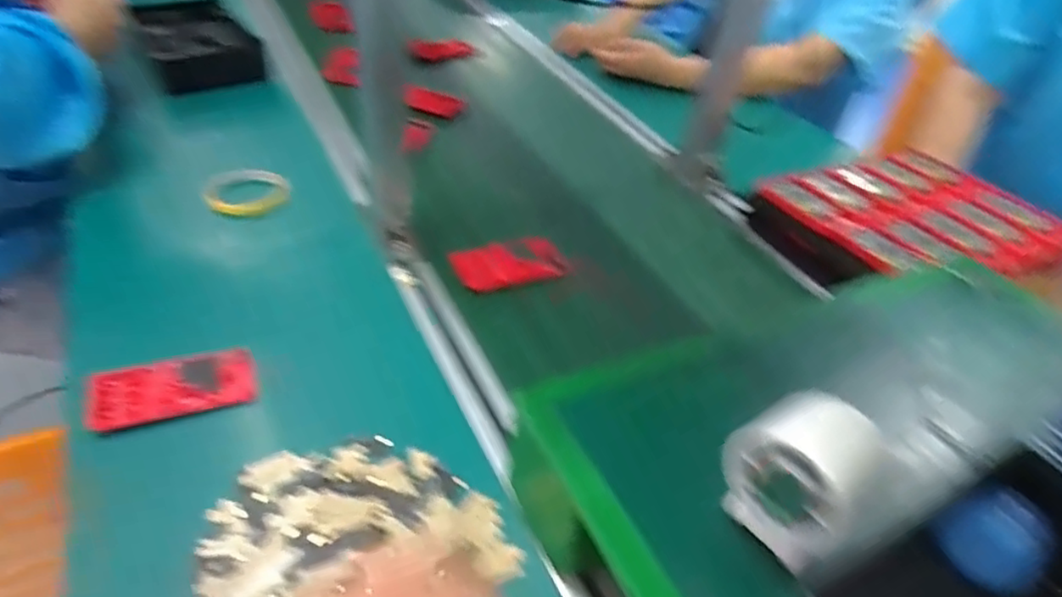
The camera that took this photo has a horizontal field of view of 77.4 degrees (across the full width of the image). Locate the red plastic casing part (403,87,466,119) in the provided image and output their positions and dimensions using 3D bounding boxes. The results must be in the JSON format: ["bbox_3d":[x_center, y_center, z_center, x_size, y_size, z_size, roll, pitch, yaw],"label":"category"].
[{"bbox_3d":[-0.165,-0.326,1.098,0.108,0.028,0.050,2,38,-35],"label":"red plastic casing part"}]

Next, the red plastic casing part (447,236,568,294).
[{"bbox_3d":[-0.025,-0.039,0.755,0.122,0.020,0.056,-14,78,-8],"label":"red plastic casing part"}]

